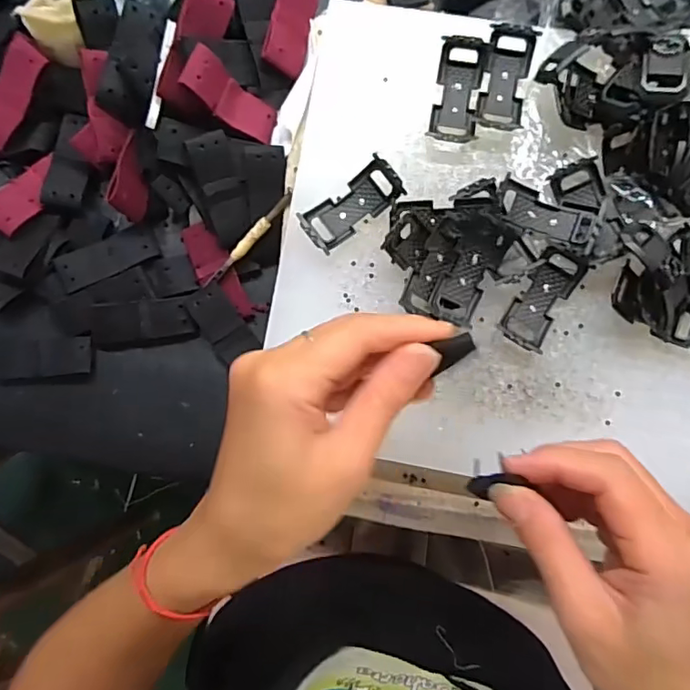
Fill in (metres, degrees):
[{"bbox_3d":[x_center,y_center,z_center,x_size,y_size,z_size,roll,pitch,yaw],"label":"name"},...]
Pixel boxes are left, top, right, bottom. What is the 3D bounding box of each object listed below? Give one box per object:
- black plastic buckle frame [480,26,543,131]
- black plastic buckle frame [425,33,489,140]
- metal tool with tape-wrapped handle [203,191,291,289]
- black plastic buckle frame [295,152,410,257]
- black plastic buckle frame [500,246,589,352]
[{"bbox_3d":[0.091,-0.148,0.302,0.025,0.013,0.056,8,88,4],"label":"black plastic buckle frame"},{"bbox_3d":[0.063,-0.142,0.304,0.025,0.014,0.057,9,88,4],"label":"black plastic buckle frame"},{"bbox_3d":[-0.062,-0.065,0.340,0.079,0.006,0.008,-44,83,14],"label":"metal tool with tape-wrapped handle"},{"bbox_3d":[0.004,-0.077,0.304,0.059,0.015,0.025,-38,86,2],"label":"black plastic buckle frame"},{"bbox_3d":[0.108,-0.025,0.296,0.026,0.014,0.055,30,90,4],"label":"black plastic buckle frame"}]

